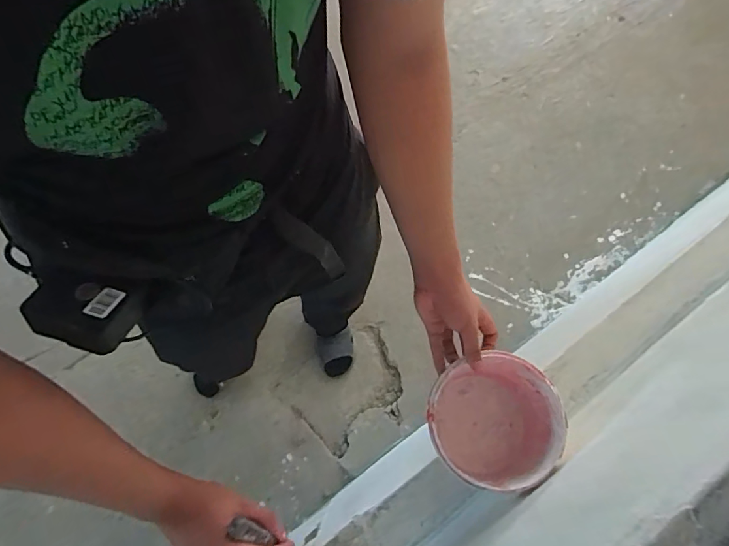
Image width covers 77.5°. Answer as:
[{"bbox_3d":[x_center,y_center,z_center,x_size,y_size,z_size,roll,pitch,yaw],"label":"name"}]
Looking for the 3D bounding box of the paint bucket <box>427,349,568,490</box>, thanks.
[{"bbox_3d":[0.168,0.209,0.645,0.165,0.176,0.162,0,72,1],"label":"paint bucket"}]

